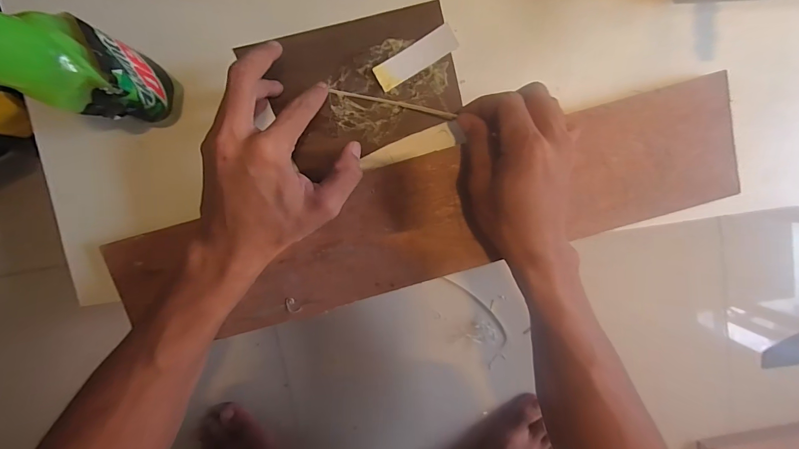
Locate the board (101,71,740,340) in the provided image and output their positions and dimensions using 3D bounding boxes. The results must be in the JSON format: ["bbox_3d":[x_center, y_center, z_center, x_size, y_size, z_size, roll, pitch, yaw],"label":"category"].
[{"bbox_3d":[0.022,-0.004,0.323,0.547,0.015,0.109,-16,92,1],"label":"board"}]

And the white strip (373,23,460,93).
[{"bbox_3d":[0.014,-0.146,0.318,0.076,0.004,0.023,-32,99,1],"label":"white strip"}]

